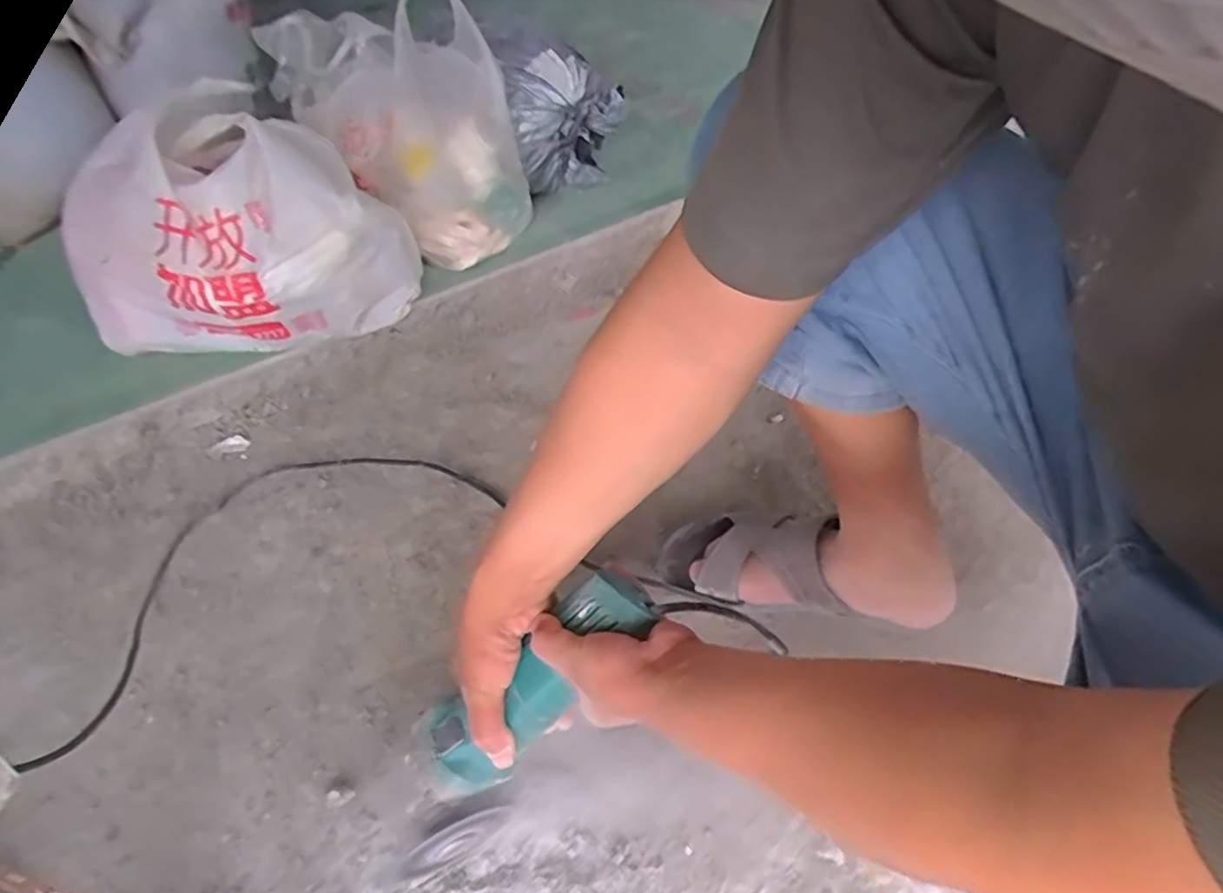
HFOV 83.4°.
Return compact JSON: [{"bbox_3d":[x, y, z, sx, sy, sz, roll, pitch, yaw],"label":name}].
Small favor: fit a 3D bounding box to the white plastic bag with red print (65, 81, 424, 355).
[{"bbox_3d":[-0.464,-0.272,0.862,0.327,0.260,0.326,26,55,27],"label":"white plastic bag with red print"}]

